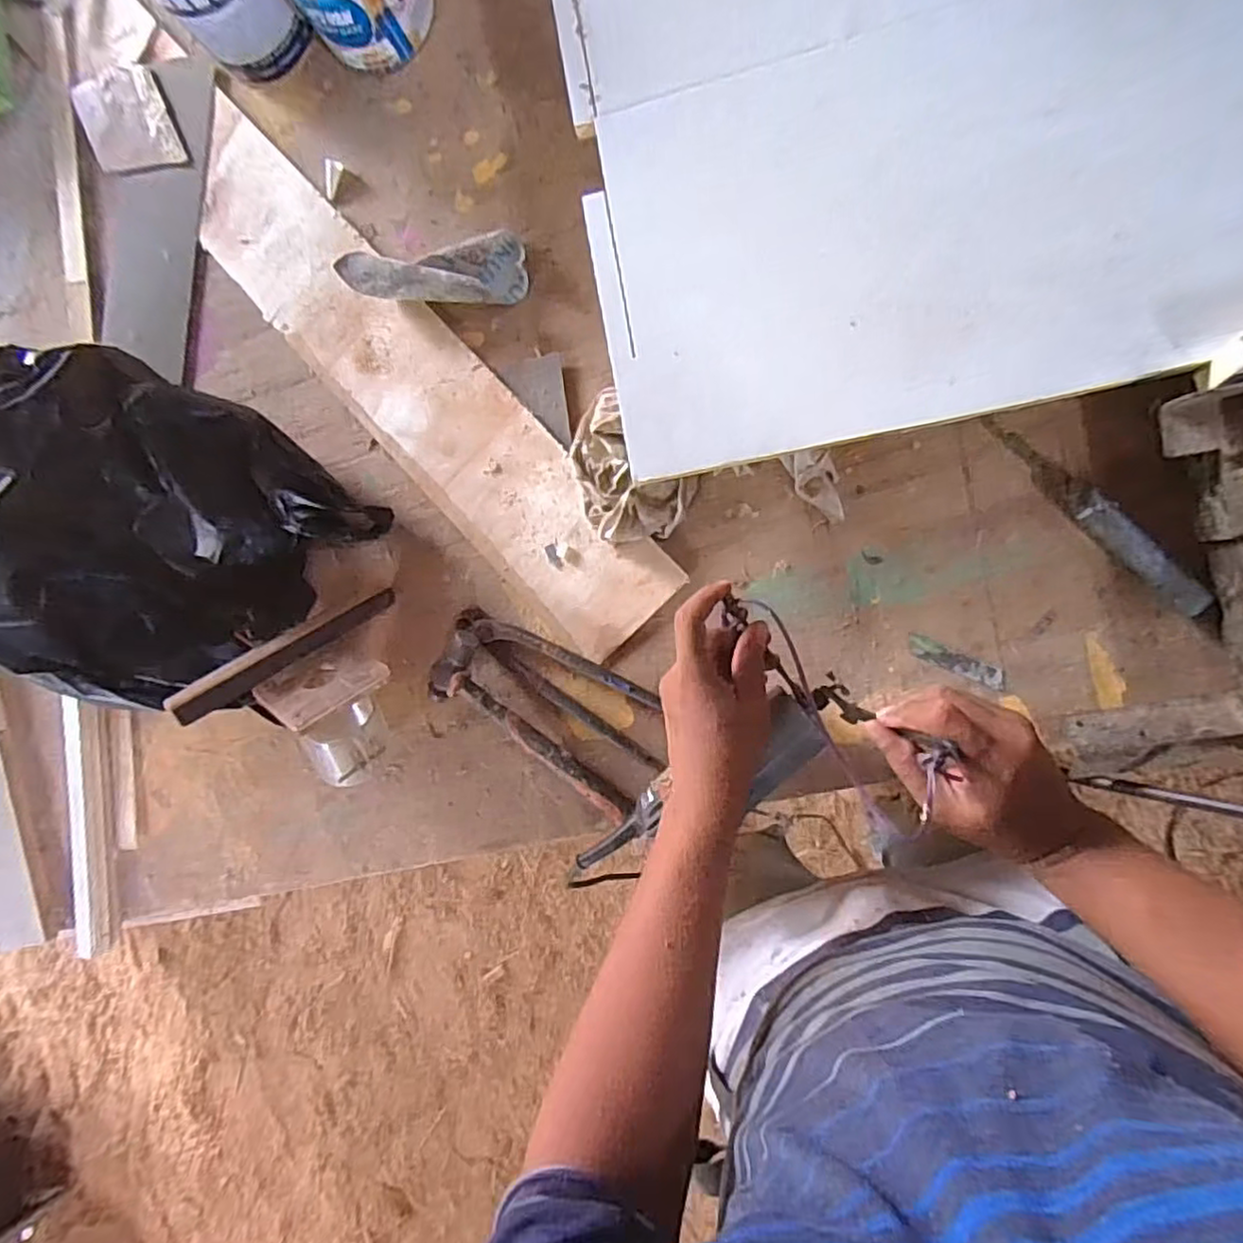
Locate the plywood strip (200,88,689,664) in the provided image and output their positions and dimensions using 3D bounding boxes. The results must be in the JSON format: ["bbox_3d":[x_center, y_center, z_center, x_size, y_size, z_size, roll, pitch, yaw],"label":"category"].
[{"bbox_3d":[-0.196,-0.218,0.632,0.128,0.009,0.613,-45,86,8],"label":"plywood strip"}]

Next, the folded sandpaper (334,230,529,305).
[{"bbox_3d":[-0.169,-0.314,0.607,0.162,0.035,0.057,-6,92,9],"label":"folded sandpaper"}]

